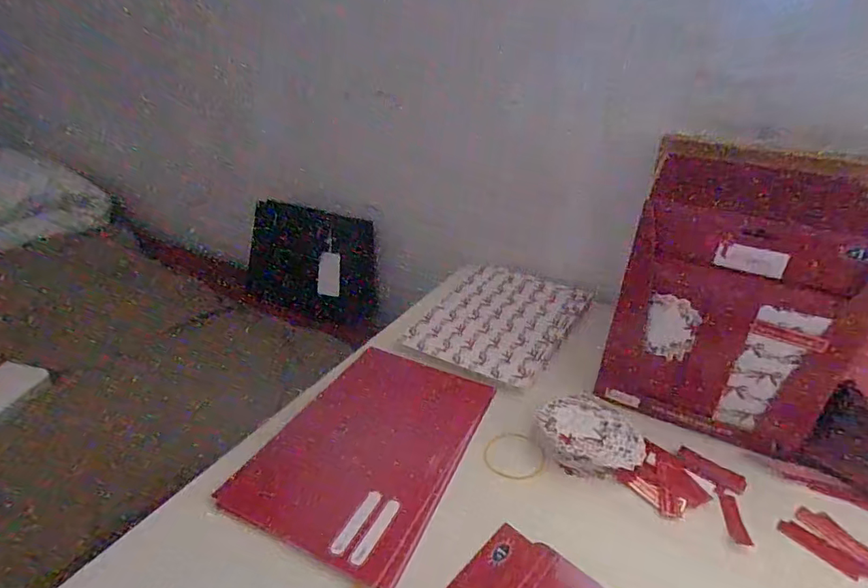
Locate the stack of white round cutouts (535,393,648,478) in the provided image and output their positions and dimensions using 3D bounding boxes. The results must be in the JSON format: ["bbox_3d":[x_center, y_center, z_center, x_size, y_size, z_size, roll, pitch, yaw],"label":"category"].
[{"bbox_3d":[0.157,0.143,0.491,0.099,0.033,0.085,20,33,27],"label":"stack of white round cutouts"}]

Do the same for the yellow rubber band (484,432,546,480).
[{"bbox_3d":[0.081,0.161,0.488,0.060,0.004,0.055,0,35,0],"label":"yellow rubber band"}]

